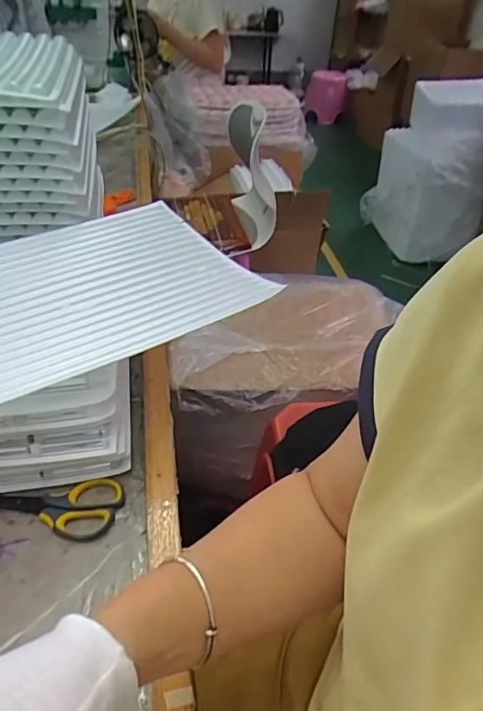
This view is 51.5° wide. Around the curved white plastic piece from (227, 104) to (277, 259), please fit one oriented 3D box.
[{"bbox_3d":[0.032,-0.502,1.417,0.138,0.328,0.323,3,39,0],"label":"curved white plastic piece"}]

